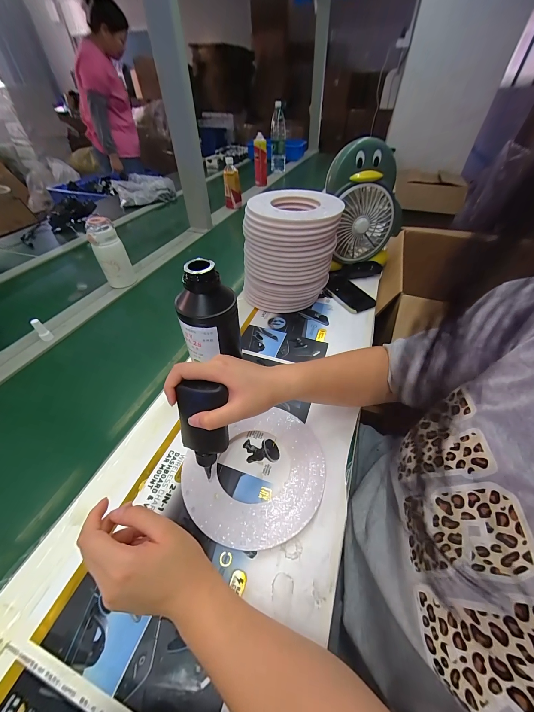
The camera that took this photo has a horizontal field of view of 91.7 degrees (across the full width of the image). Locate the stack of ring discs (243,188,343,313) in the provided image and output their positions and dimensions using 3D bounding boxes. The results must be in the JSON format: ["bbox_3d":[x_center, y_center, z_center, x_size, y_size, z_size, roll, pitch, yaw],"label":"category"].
[{"bbox_3d":[0.052,-0.227,0.592,0.187,0.213,0.185,7,46,6],"label":"stack of ring discs"}]

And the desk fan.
[{"bbox_3d":[0.246,-0.377,0.699,0.182,0.296,0.124,-6,47,-7],"label":"desk fan"}]

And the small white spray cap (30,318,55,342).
[{"bbox_3d":[-0.482,-0.056,0.556,0.016,0.054,0.021,30,53,26],"label":"small white spray cap"}]

